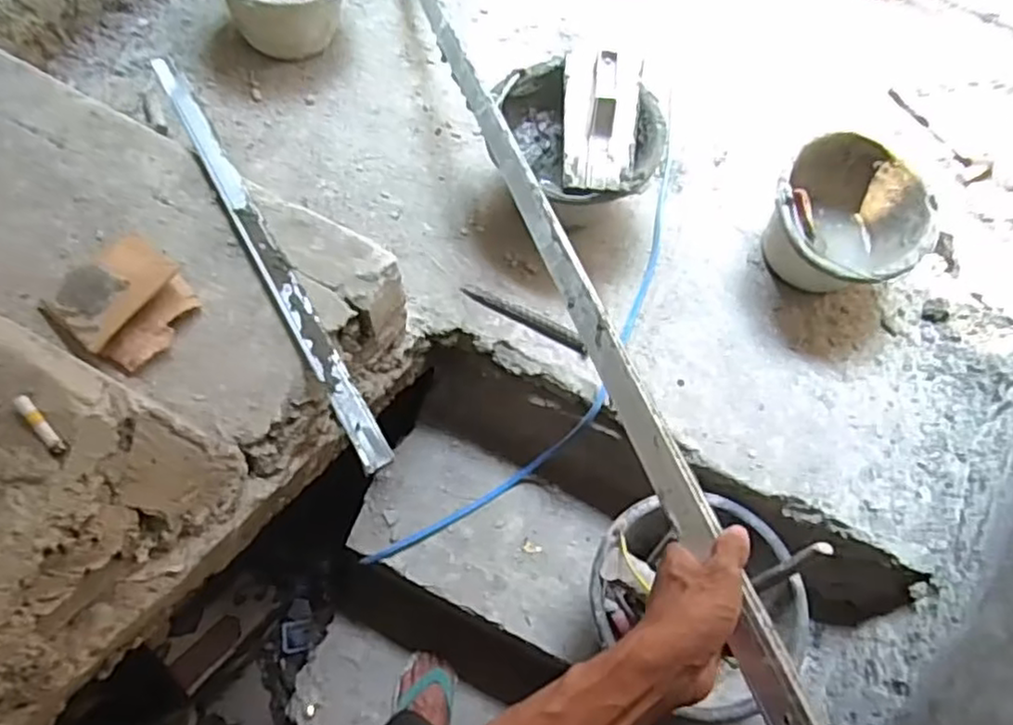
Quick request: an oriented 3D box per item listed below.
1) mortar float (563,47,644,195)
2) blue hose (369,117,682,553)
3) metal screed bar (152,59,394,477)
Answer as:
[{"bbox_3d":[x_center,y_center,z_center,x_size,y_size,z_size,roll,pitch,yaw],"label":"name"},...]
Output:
[{"bbox_3d":[0.139,-0.352,0.967,0.112,0.047,0.237,3,69,-2],"label":"mortar float"},{"bbox_3d":[0.081,0.005,1.121,0.167,0.127,0.841,32,87,9],"label":"blue hose"},{"bbox_3d":[-0.269,-0.125,0.767,0.032,0.024,0.559,-29,73,-13],"label":"metal screed bar"}]

